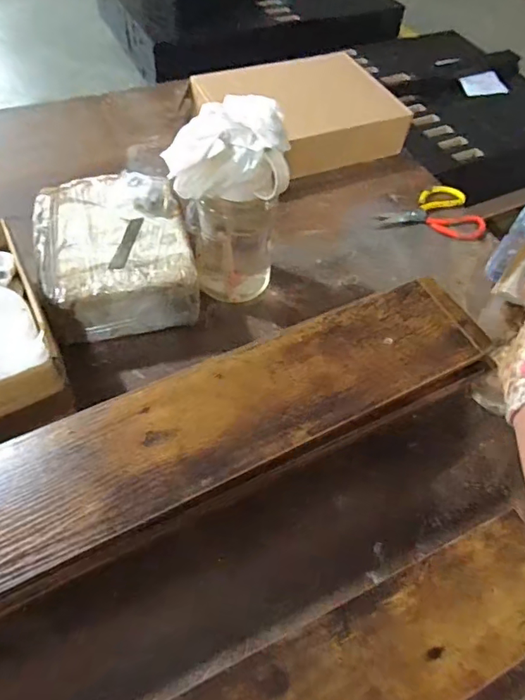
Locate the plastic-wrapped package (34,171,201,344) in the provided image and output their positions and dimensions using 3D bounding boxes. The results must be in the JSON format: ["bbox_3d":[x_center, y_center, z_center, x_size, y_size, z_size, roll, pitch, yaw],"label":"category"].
[{"bbox_3d":[-0.203,-0.133,0.686,0.201,0.120,0.210,-15,58,-14],"label":"plastic-wrapped package"}]

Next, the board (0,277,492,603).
[{"bbox_3d":[-0.206,0.135,0.415,0.967,0.027,0.129,-22,60,-18],"label":"board"}]

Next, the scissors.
[{"bbox_3d":[0.305,-0.259,0.881,0.192,0.021,0.119,7,55,1],"label":"scissors"}]

